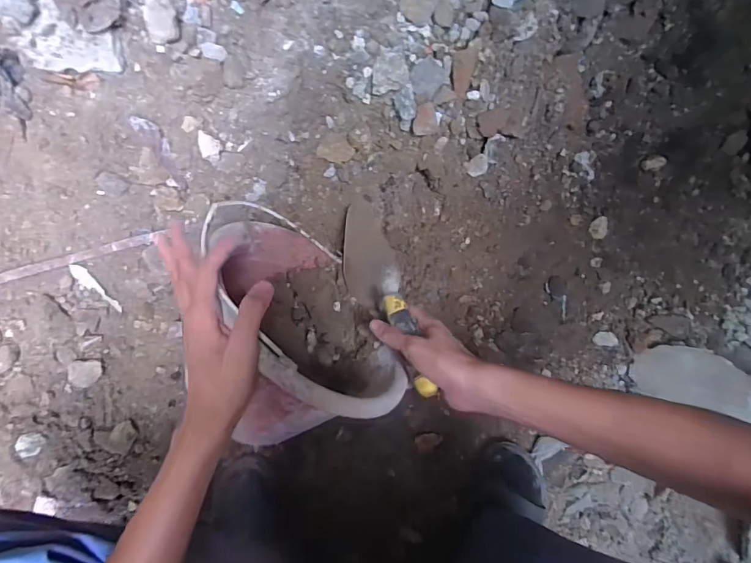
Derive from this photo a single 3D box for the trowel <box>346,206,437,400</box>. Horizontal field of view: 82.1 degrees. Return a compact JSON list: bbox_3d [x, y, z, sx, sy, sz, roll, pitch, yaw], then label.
[{"bbox_3d":[0.012,0.017,0.534,0.079,0.075,0.271,-13,54,-9],"label":"trowel"}]

